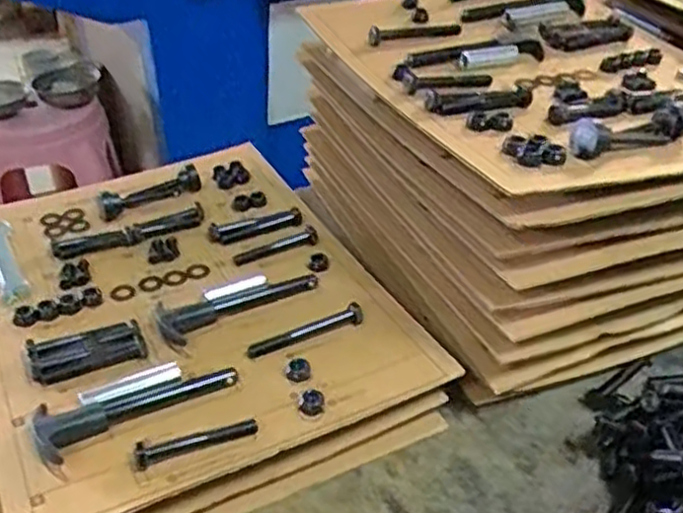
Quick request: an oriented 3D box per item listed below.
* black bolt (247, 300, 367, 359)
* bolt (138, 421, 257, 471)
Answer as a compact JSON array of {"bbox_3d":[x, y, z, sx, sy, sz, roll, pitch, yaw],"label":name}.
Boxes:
[{"bbox_3d":[-0.026,0.054,0.526,0.091,0.011,0.013,-15,39,-21],"label":"black bolt"},{"bbox_3d":[-0.089,0.112,0.439,0.075,0.013,0.014,-17,39,-23],"label":"bolt"}]

